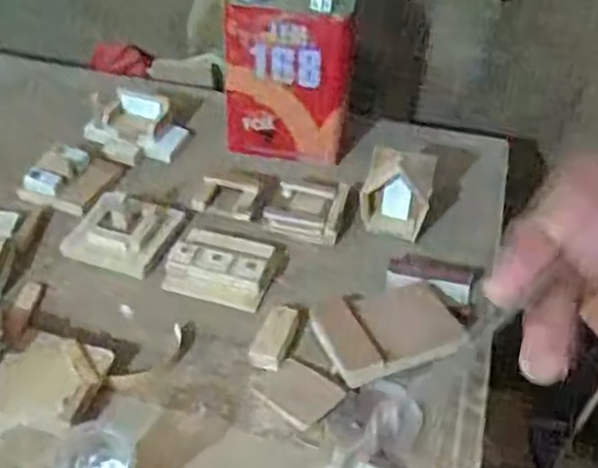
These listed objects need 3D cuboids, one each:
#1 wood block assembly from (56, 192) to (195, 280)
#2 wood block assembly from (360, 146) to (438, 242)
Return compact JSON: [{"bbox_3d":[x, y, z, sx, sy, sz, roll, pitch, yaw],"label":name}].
[{"bbox_3d":[-0.216,-0.014,0.975,0.121,0.036,0.124,15,43,13],"label":"wood block assembly"},{"bbox_3d":[0.129,-0.055,1.020,0.084,0.084,0.088,13,43,10],"label":"wood block assembly"}]

